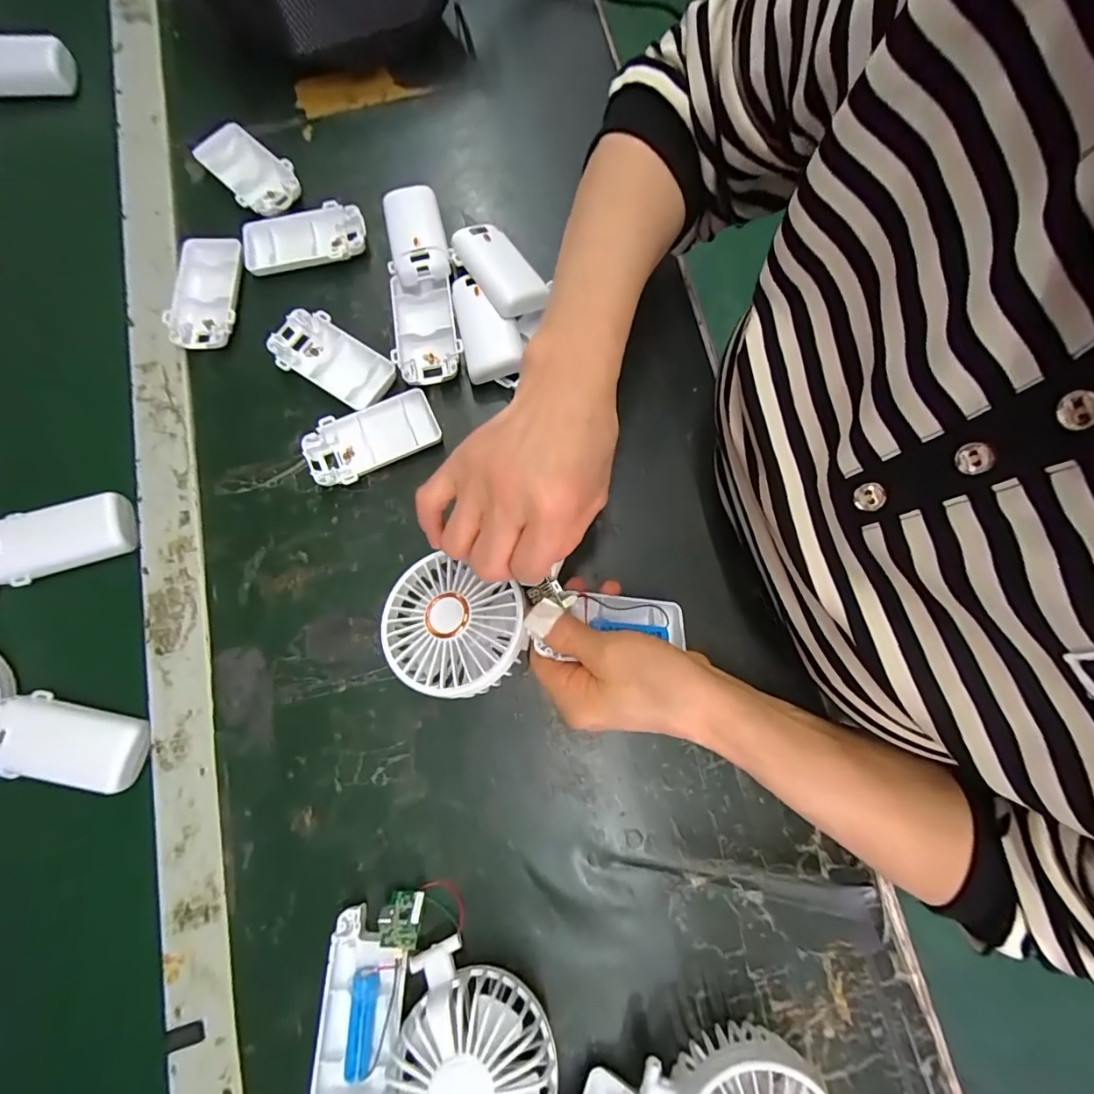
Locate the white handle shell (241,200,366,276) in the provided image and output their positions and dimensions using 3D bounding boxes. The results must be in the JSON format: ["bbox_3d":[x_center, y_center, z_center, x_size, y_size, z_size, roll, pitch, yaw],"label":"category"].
[{"bbox_3d":[-0.193,-0.245,0.387,0.096,0.015,0.049,-13,78,-4],"label":"white handle shell"}]

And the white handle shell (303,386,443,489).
[{"bbox_3d":[-0.126,-0.077,0.357,0.095,0.016,0.048,-22,79,-6],"label":"white handle shell"}]

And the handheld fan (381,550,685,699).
[{"bbox_3d":[-0.006,0.041,0.293,0.178,0.037,0.078,-3,77,-9],"label":"handheld fan"}]

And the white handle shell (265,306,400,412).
[{"bbox_3d":[-0.160,-0.140,0.366,0.096,0.013,0.049,28,79,5],"label":"white handle shell"}]

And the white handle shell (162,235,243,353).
[{"bbox_3d":[-0.265,-0.197,0.378,0.054,0.011,0.093,-4,78,-2],"label":"white handle shell"}]

